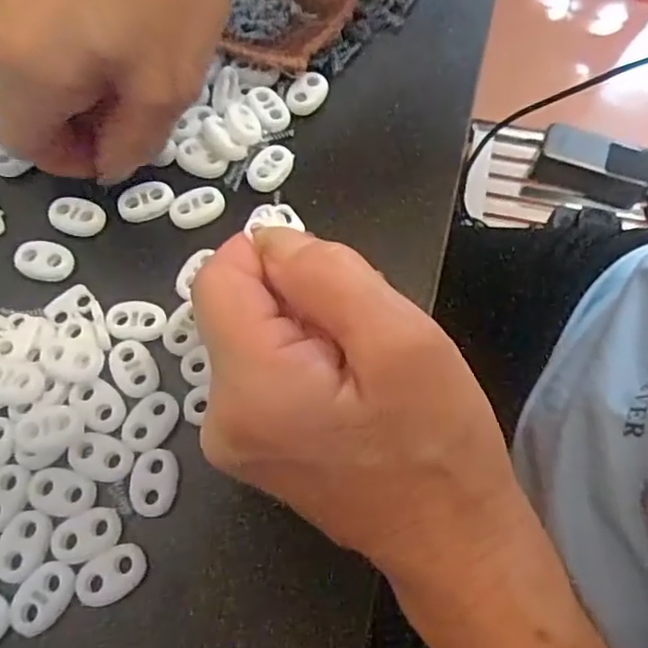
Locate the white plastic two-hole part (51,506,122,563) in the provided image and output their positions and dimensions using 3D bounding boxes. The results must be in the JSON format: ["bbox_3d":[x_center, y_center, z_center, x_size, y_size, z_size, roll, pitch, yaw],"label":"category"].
[{"bbox_3d":[-0.078,0.069,0.209,0.023,0.004,0.014,-21,69,-9],"label":"white plastic two-hole part"}]

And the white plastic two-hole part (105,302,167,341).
[{"bbox_3d":[-0.070,-0.002,0.239,0.022,0.004,0.014,-3,67,-2],"label":"white plastic two-hole part"}]

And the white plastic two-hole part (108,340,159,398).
[{"bbox_3d":[-0.070,0.016,0.233,0.015,0.004,0.023,-33,71,-13],"label":"white plastic two-hole part"}]

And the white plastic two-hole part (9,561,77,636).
[{"bbox_3d":[-0.089,0.086,0.201,0.016,0.004,0.023,36,71,14],"label":"white plastic two-hole part"}]

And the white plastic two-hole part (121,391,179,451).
[{"bbox_3d":[-0.062,0.034,0.225,0.015,0.004,0.022,35,71,13],"label":"white plastic two-hole part"}]

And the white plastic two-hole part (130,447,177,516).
[{"bbox_3d":[-0.058,0.054,0.219,0.015,0.004,0.022,0,67,-1],"label":"white plastic two-hole part"}]

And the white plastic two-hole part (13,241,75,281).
[{"bbox_3d":[-0.111,-0.025,0.253,0.023,0.004,0.015,17,68,6],"label":"white plastic two-hole part"}]

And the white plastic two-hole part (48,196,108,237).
[{"bbox_3d":[-0.100,-0.043,0.260,0.023,0.006,0.014,12,67,4],"label":"white plastic two-hole part"}]

